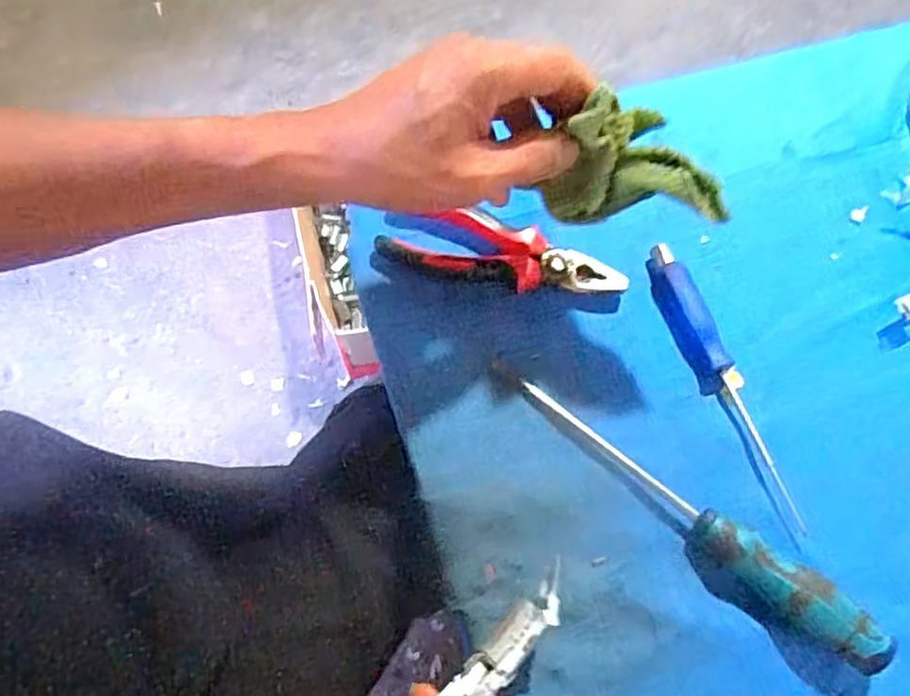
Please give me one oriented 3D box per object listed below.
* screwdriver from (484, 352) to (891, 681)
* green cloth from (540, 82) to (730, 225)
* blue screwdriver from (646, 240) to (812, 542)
[{"bbox_3d":[0.118,0.088,0.375,0.248,0.028,0.032,38,71,13],"label":"screwdriver"},{"bbox_3d":[0.096,-0.091,0.351,0.089,0.067,0.032,9,67,1],"label":"green cloth"},{"bbox_3d":[0.165,0.017,0.417,0.029,0.020,0.185,-20,69,-10],"label":"blue screwdriver"}]

